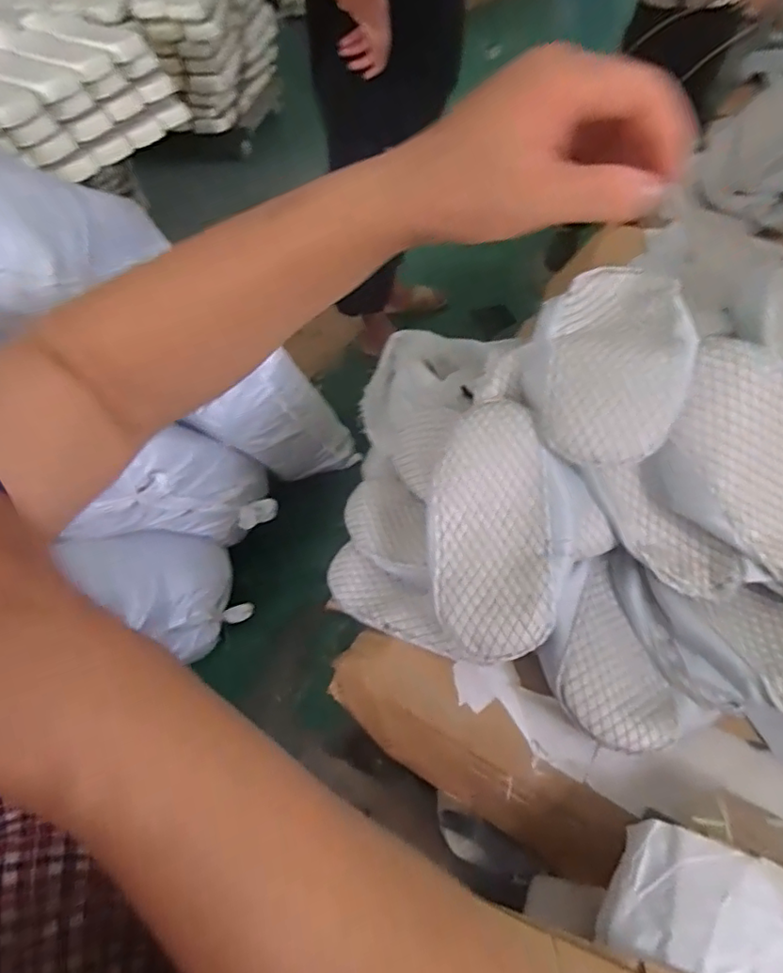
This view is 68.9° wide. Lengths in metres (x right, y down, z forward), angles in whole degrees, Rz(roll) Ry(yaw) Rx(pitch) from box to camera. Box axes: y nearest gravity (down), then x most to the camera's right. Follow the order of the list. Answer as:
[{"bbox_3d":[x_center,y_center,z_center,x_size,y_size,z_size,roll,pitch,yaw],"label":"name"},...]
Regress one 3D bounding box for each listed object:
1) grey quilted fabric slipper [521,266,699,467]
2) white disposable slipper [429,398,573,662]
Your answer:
[{"bbox_3d":[0.281,-0.170,0.752,0.205,0.078,0.317,8,57,25],"label":"grey quilted fabric slipper"},{"bbox_3d":[0.138,0.051,0.742,0.178,0.040,0.327,-5,74,21],"label":"white disposable slipper"}]

